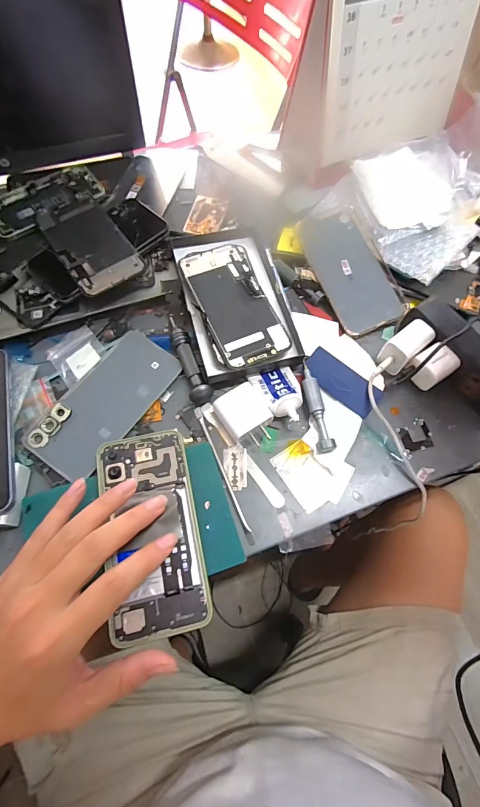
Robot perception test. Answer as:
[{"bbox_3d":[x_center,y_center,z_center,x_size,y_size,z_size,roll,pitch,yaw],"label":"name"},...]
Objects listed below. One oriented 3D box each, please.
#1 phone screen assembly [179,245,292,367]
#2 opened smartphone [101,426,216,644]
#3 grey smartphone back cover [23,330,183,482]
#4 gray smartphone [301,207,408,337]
[{"bbox_3d":[-0.006,-0.107,0.375,0.069,0.004,0.143,-19,72,-11],"label":"phone screen assembly"},{"bbox_3d":[-0.071,0.100,0.288,0.073,0.010,0.155,-12,67,-7],"label":"opened smartphone"},{"bbox_3d":[-0.130,-0.005,0.345,0.069,0.007,0.151,33,69,12],"label":"grey smartphone back cover"},{"bbox_3d":[0.126,-0.153,0.408,0.073,0.005,0.151,-22,79,-3],"label":"gray smartphone"}]

